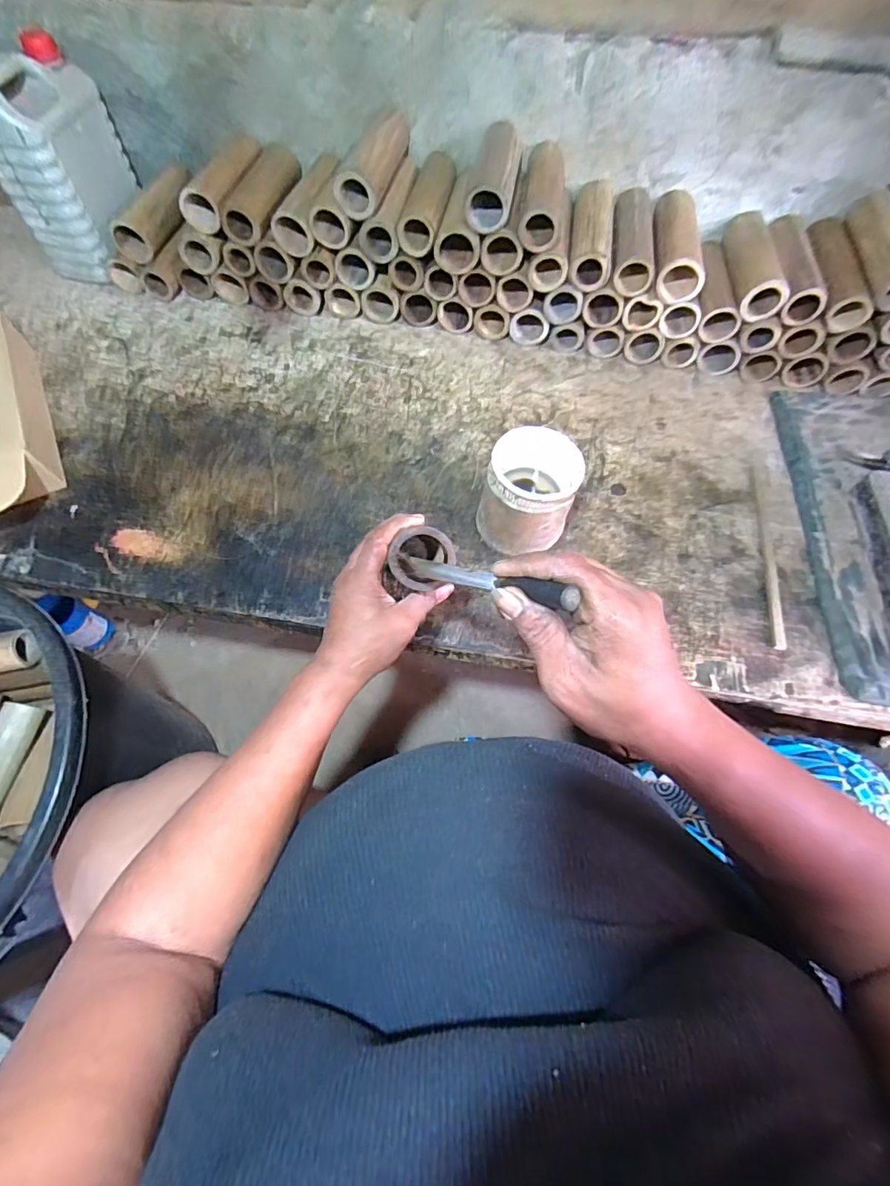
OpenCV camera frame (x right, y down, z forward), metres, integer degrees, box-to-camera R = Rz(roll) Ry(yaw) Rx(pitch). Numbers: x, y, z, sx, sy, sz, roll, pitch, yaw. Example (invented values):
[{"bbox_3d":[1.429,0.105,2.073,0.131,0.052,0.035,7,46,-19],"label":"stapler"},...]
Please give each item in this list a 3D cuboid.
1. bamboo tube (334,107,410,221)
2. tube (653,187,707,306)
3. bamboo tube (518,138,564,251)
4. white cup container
[{"bbox_3d":[-0.086,-0.583,0.671,0.052,0.058,0.184,17,66,8],"label":"bamboo tube"},{"bbox_3d":[0.314,-0.485,0.696,0.062,0.059,0.178,4,65,2],"label":"tube"},{"bbox_3d":[0.132,-0.536,0.671,0.050,0.053,0.177,8,65,4],"label":"bamboo tube"},{"bbox_3d":[0.092,-0.103,0.565,0.096,0.135,0.089,0,64,0],"label":"white cup container"}]

